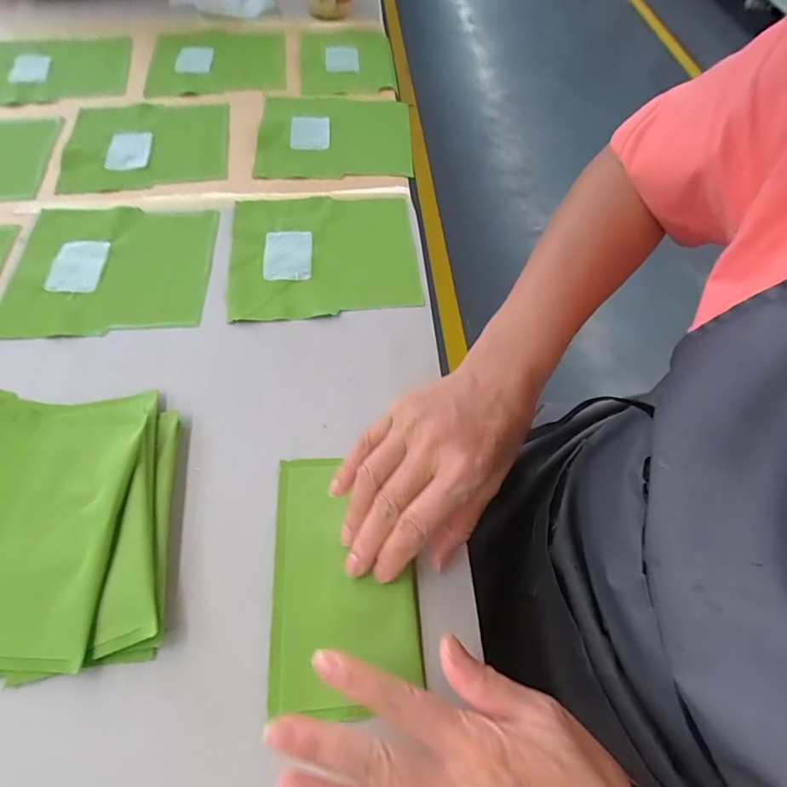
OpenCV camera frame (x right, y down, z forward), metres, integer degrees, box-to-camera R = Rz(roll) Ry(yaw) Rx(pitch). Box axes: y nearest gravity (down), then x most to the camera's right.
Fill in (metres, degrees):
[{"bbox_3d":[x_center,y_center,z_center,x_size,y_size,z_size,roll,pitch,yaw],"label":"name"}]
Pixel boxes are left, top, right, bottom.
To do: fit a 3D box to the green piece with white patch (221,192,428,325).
[{"bbox_3d":[-0.063,-0.133,0.439,0.164,0.010,0.149,-4,60,-5],"label":"green piece with white patch"}]

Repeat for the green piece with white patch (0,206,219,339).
[{"bbox_3d":[-0.246,-0.114,0.421,0.164,0.008,0.148,-1,60,-4],"label":"green piece with white patch"}]

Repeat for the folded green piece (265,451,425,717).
[{"bbox_3d":[-0.031,0.109,0.297,0.085,0.007,0.148,-3,60,-5],"label":"folded green piece"}]

